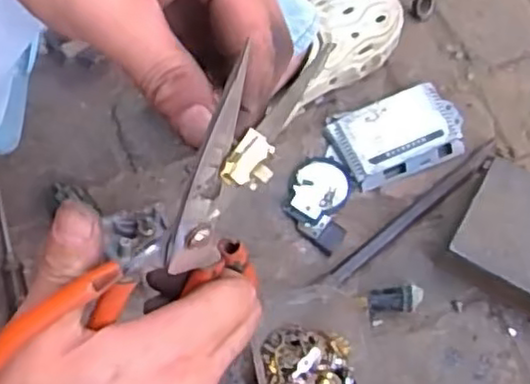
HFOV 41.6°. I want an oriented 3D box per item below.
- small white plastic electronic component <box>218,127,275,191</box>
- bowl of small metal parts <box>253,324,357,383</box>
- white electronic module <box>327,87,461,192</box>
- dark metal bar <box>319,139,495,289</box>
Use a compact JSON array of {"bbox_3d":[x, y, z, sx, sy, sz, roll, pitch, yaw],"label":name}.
[{"bbox_3d":[-0.005,-0.010,0.244,0.015,0.008,0.020,35,72,13],"label":"small white plastic electronic component"},{"bbox_3d":[0.038,0.178,0.679,0.091,0.053,0.090,0,68,0],"label":"bowl of small metal parts"},{"bbox_3d":[0.152,-0.064,0.784,0.143,0.022,0.091,-21,69,-8],"label":"white electronic module"},{"bbox_3d":[0.161,0.024,0.756,0.253,0.008,0.018,-38,72,-14],"label":"dark metal bar"}]

